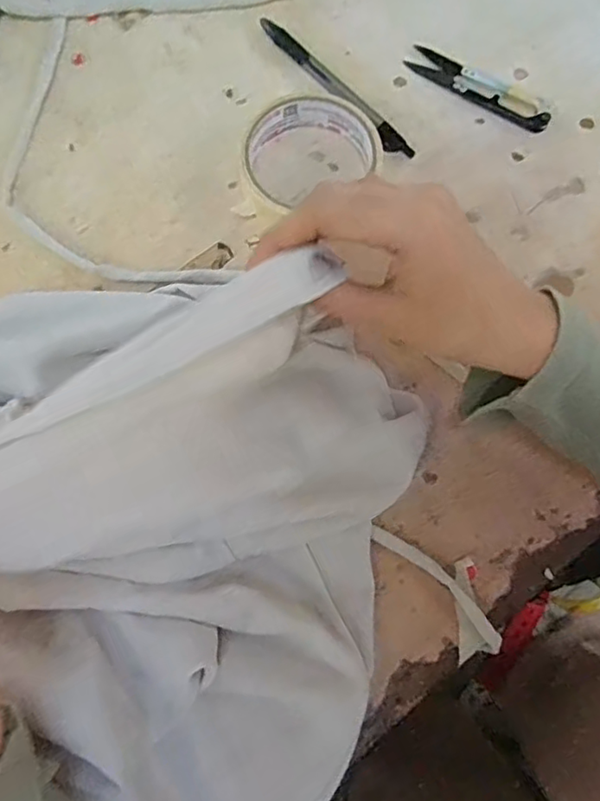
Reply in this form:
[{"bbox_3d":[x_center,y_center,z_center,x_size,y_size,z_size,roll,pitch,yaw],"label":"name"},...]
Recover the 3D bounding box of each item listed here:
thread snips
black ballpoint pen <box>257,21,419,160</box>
[{"bbox_3d":[0.121,-0.211,0.402,0.103,0.011,0.022,35,78,8],"label":"thread snips"},{"bbox_3d":[0.023,-0.211,0.400,0.014,0.007,0.139,-42,80,-10],"label":"black ballpoint pen"}]

